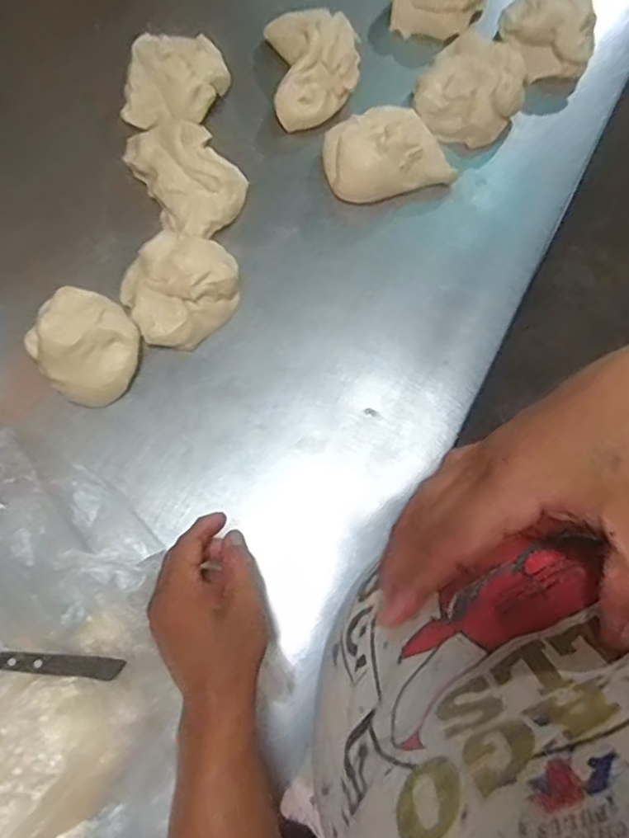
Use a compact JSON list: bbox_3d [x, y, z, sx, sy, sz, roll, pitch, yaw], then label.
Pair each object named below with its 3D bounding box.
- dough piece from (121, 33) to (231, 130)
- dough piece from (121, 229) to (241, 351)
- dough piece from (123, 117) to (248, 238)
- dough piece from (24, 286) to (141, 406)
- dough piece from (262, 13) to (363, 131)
[{"bbox_3d":[-0.155,-0.378,0.737,0.116,0.051,0.102,-2,75,-1],"label":"dough piece"},{"bbox_3d":[-0.136,-0.136,0.668,0.121,0.058,0.103,-39,79,-10],"label":"dough piece"},{"bbox_3d":[-0.135,-0.264,0.708,0.101,0.048,0.145,-31,78,-9],"label":"dough piece"},{"bbox_3d":[-0.227,-0.077,0.645,0.095,0.066,0.103,0,75,-1],"label":"dough piece"},{"bbox_3d":[0.001,-0.395,0.742,0.102,0.054,0.127,-4,75,-2],"label":"dough piece"}]

